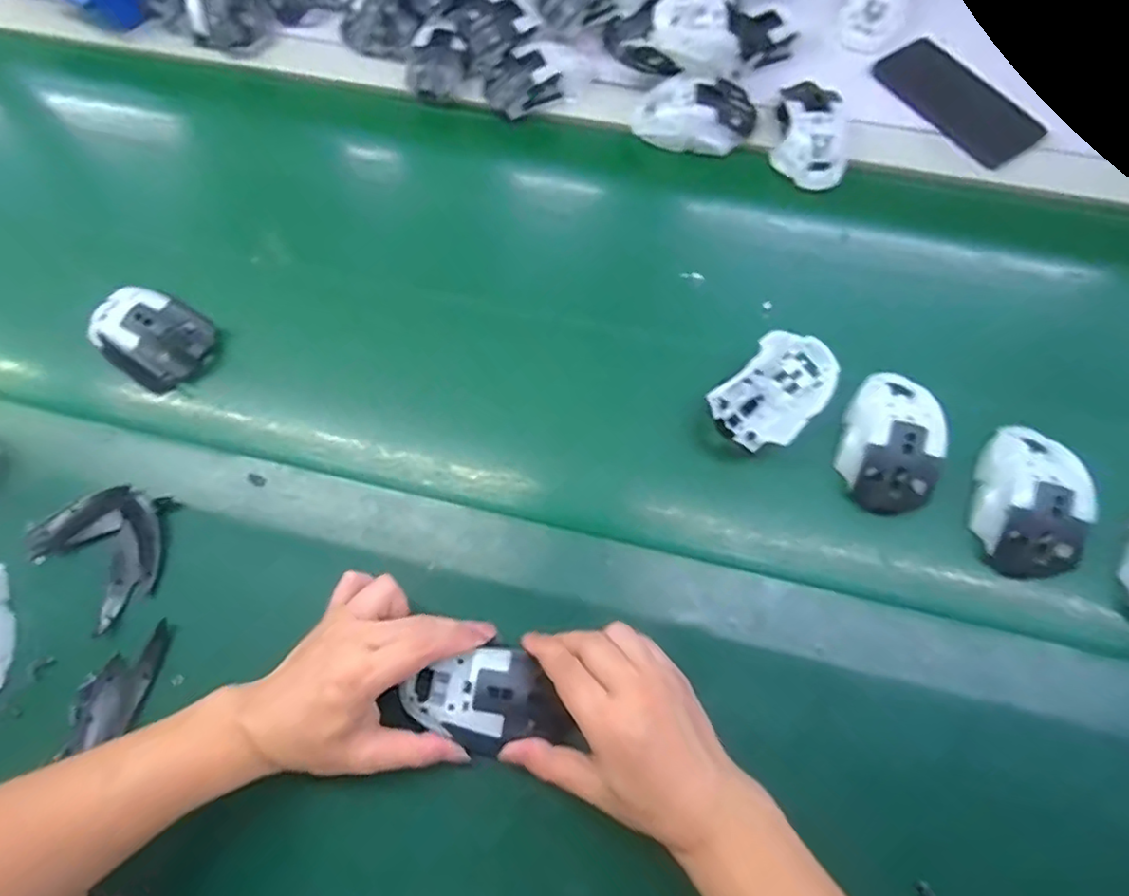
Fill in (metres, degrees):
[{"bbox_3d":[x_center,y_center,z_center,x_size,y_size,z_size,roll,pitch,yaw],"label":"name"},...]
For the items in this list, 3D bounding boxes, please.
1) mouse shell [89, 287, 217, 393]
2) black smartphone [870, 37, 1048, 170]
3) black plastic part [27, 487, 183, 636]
[{"bbox_3d":[-0.342,-0.092,0.510,0.081,0.041,0.072,32,73,12],"label":"mouse shell"},{"bbox_3d":[0.381,-0.338,0.590,0.076,0.007,0.156,-35,72,-11],"label":"black smartphone"},{"bbox_3d":[-0.337,0.070,0.456,0.092,0.015,0.091,37,74,14],"label":"black plastic part"}]

